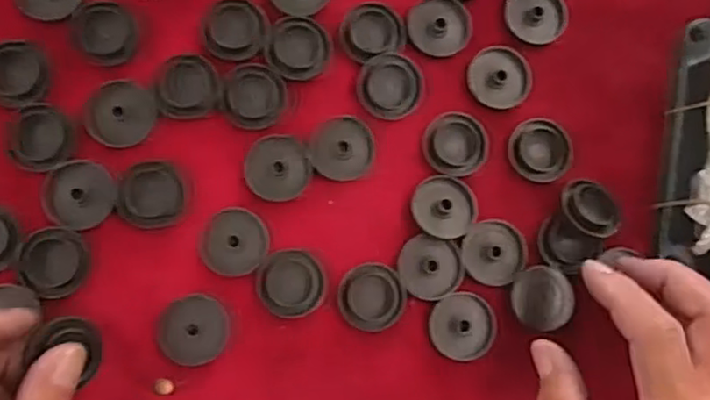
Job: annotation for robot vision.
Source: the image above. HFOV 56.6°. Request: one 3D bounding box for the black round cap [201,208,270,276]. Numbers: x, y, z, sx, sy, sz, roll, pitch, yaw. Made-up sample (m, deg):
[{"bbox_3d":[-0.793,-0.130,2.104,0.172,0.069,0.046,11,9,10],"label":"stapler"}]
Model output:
[{"bbox_3d":[-0.059,0.021,0.325,0.032,0.004,0.032,1,84,-7],"label":"black round cap"}]

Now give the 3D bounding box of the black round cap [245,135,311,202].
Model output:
[{"bbox_3d":[-0.038,-0.016,0.331,0.031,0.004,0.032,1,84,-7],"label":"black round cap"}]

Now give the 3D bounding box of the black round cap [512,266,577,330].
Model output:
[{"bbox_3d":[0.096,0.050,0.336,0.032,0.004,0.032,1,84,-7],"label":"black round cap"}]

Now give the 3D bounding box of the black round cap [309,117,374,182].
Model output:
[{"bbox_3d":[-0.006,-0.027,0.337,0.032,0.006,0.031,1,84,-7],"label":"black round cap"}]

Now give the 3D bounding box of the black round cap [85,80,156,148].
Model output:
[{"bbox_3d":[-0.114,-0.042,0.321,0.031,0.004,0.032,1,84,-7],"label":"black round cap"}]

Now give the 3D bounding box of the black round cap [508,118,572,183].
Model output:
[{"bbox_3d":[0.099,-0.027,0.348,0.034,0.004,0.032,1,84,-7],"label":"black round cap"}]

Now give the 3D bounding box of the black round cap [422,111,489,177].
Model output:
[{"bbox_3d":[0.053,-0.029,0.342,0.034,0.004,0.032,-3,85,-7],"label":"black round cap"}]

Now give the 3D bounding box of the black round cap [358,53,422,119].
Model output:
[{"bbox_3d":[0.018,-0.058,0.340,0.033,0.004,0.032,-2,102,-9],"label":"black round cap"}]

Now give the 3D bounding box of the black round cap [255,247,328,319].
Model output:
[{"bbox_3d":[-0.031,0.041,0.326,0.033,0.004,0.032,1,84,-7],"label":"black round cap"}]

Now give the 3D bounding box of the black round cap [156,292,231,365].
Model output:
[{"bbox_3d":[-0.078,0.063,0.318,0.032,0.004,0.033,1,84,-7],"label":"black round cap"}]

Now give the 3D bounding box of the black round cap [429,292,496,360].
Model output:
[{"bbox_3d":[0.055,0.064,0.332,0.033,0.004,0.033,-3,85,-7],"label":"black round cap"}]

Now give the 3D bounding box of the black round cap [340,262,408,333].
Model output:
[{"bbox_3d":[0.009,0.049,0.330,0.033,0.004,0.033,1,84,-7],"label":"black round cap"}]

